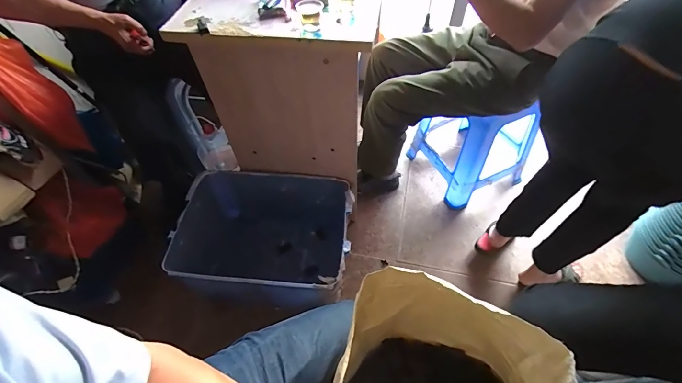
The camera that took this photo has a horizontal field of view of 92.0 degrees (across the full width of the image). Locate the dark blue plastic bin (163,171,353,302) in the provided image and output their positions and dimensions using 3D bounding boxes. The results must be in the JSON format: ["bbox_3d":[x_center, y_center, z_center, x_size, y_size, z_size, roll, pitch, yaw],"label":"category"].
[{"bbox_3d":[-0.232,0.162,1.104,0.510,0.323,0.412,4,55,5],"label":"dark blue plastic bin"}]

